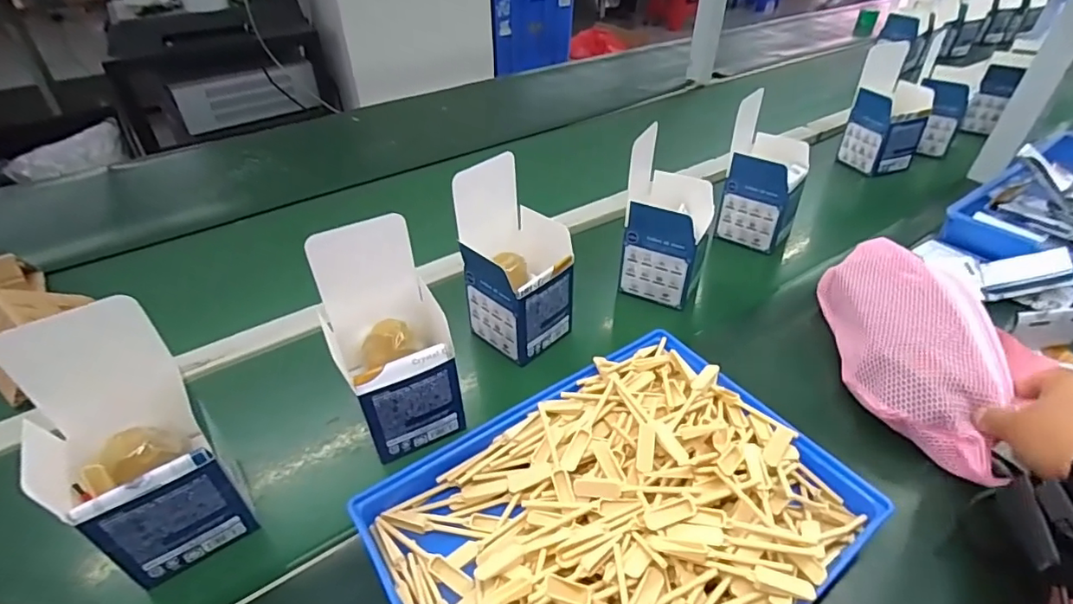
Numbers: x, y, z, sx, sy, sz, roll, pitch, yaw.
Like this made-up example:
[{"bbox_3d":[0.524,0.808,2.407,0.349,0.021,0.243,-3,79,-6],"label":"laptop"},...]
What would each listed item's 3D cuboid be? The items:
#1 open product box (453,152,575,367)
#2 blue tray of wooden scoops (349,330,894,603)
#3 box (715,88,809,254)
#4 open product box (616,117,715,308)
[{"bbox_3d":[-0.016,-0.043,0.540,0.096,0.167,0.102,33,50,32],"label":"open product box"},{"bbox_3d":[0.058,0.150,0.382,0.312,0.048,0.234,-24,46,-26],"label":"blue tray of wooden scoops"},{"bbox_3d":[0.298,-0.158,0.706,0.099,0.175,0.091,28,48,29],"label":"box"},{"bbox_3d":[0.151,-0.087,0.616,0.092,0.182,0.097,20,44,22],"label":"open product box"}]

